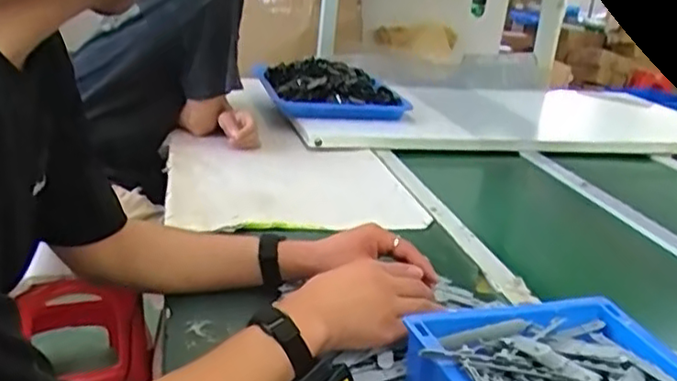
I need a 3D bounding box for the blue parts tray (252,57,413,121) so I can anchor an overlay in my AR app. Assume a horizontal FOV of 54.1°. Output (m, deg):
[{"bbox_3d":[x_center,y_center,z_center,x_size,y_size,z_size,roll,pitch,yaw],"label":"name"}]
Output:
[{"bbox_3d":[-0.031,-0.261,1.621,0.303,0.077,0.377,-1,21,-20],"label":"blue parts tray"}]

